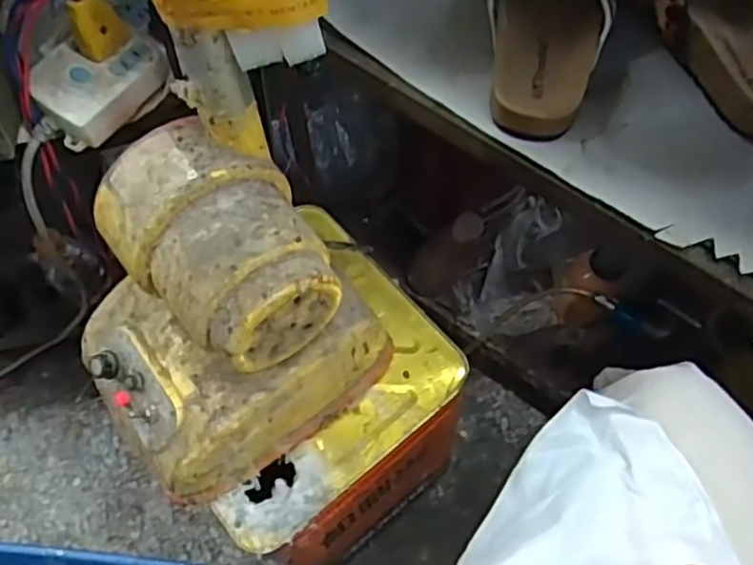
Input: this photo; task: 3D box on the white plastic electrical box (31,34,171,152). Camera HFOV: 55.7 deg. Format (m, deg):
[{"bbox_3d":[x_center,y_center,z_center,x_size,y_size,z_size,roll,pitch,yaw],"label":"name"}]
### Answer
[{"bbox_3d":[-0.211,-0.154,0.549,0.096,0.027,0.074,-35,68,-14],"label":"white plastic electrical box"}]

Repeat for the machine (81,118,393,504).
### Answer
[{"bbox_3d":[-0.118,0.023,0.524,0.206,0.201,0.175,-37,68,-15],"label":"machine"}]

